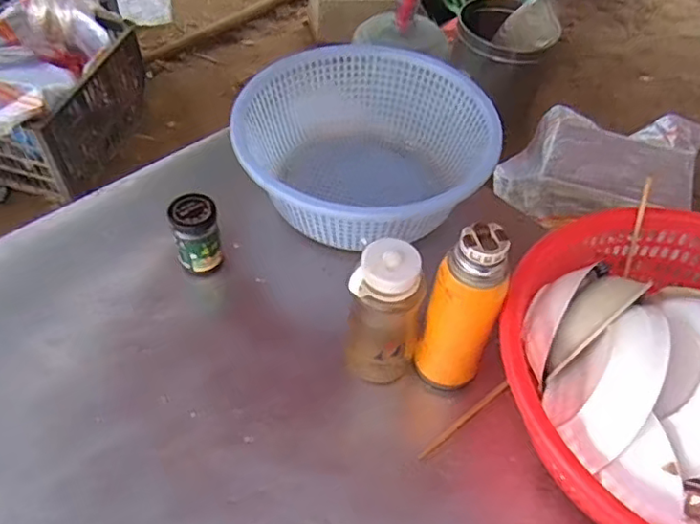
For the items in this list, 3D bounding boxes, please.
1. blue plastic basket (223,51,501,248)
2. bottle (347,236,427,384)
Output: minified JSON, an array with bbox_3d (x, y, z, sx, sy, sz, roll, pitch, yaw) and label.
[{"bbox_3d":[0.038,-0.170,0.933,0.360,0.163,0.349,-2,50,2],"label":"blue plastic basket"},{"bbox_3d":[0.045,0.068,0.695,0.072,0.198,0.080,34,58,25],"label":"bottle"}]

